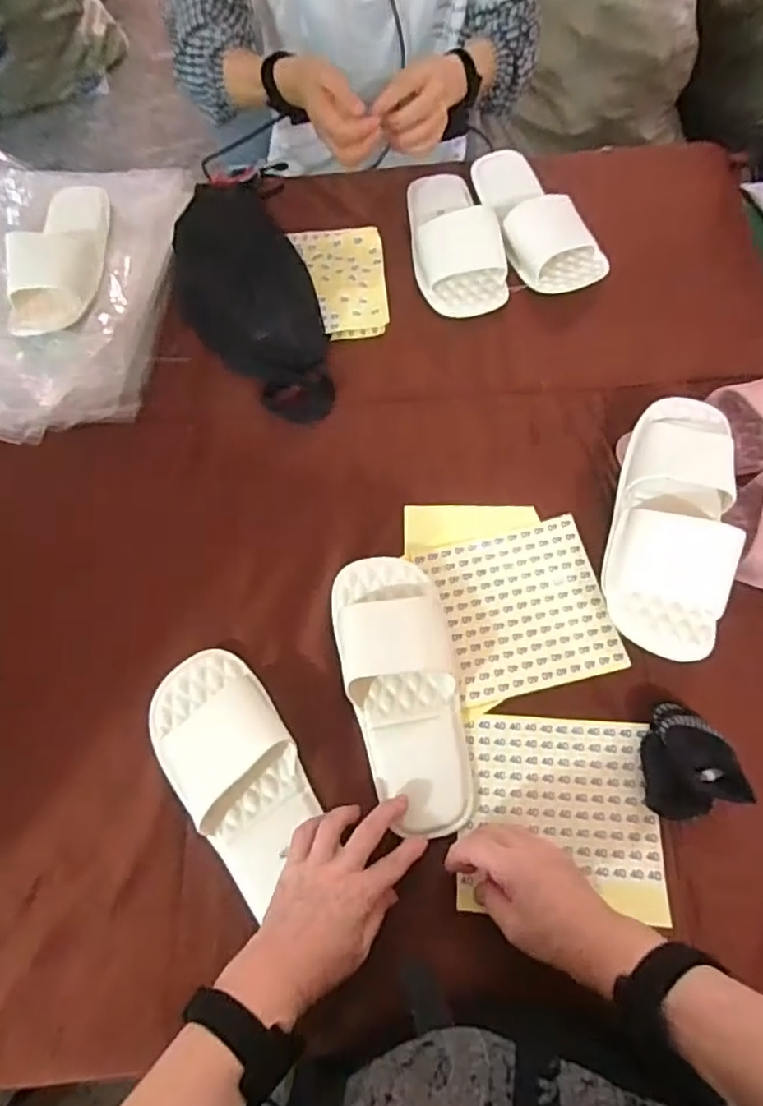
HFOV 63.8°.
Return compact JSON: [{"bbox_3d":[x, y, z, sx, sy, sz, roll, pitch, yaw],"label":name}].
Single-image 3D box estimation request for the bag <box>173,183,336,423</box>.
[{"bbox_3d":[-0.148,-0.285,0.703,0.150,0.045,0.314,-25,70,-8],"label":"bag"}]

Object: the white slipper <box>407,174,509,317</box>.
[{"bbox_3d":[0.088,-0.391,0.749,0.099,0.049,0.213,-11,69,-3],"label":"white slipper"}]

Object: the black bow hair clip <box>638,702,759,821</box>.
[{"bbox_3d":[0.266,0.177,0.522,0.076,0.041,0.093,1,70,2],"label":"black bow hair clip"}]

